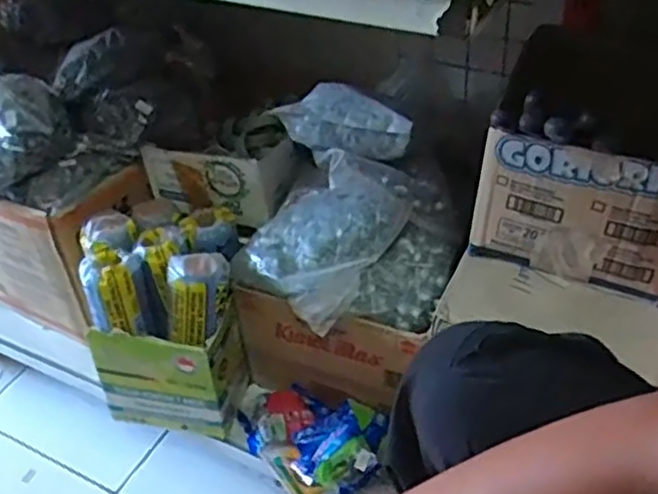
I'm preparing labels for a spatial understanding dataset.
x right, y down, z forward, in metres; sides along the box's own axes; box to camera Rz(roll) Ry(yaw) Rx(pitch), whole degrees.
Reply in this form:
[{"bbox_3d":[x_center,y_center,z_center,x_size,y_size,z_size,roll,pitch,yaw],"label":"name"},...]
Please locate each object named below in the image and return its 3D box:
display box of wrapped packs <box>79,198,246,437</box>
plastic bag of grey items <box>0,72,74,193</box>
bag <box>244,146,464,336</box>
[{"bbox_3d":[-0.205,0.078,0.918,0.193,0.229,0.214,4,42,10],"label":"display box of wrapped packs"},{"bbox_3d":[-0.403,-0.141,0.895,0.149,0.113,0.097,-29,46,-25],"label":"plastic bag of grey items"},{"bbox_3d":[0.027,-0.011,0.845,0.258,0.123,0.199,3,42,9],"label":"bag"}]

